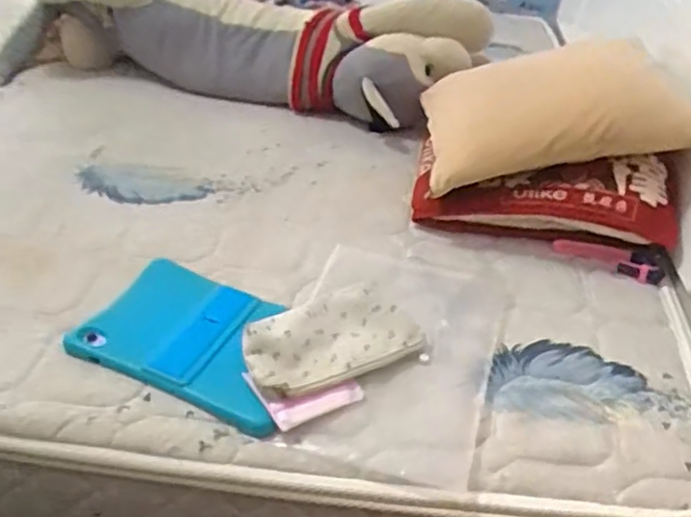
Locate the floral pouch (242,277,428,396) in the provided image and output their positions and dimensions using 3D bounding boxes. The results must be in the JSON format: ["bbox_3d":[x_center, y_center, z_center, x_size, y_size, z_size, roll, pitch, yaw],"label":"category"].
[{"bbox_3d":[-0.013,0.087,0.772,0.208,0.015,0.111,-18,56,-29],"label":"floral pouch"}]

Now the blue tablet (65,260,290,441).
[{"bbox_3d":[-0.167,0.092,0.788,0.267,0.031,0.174,22,37,22],"label":"blue tablet"}]

